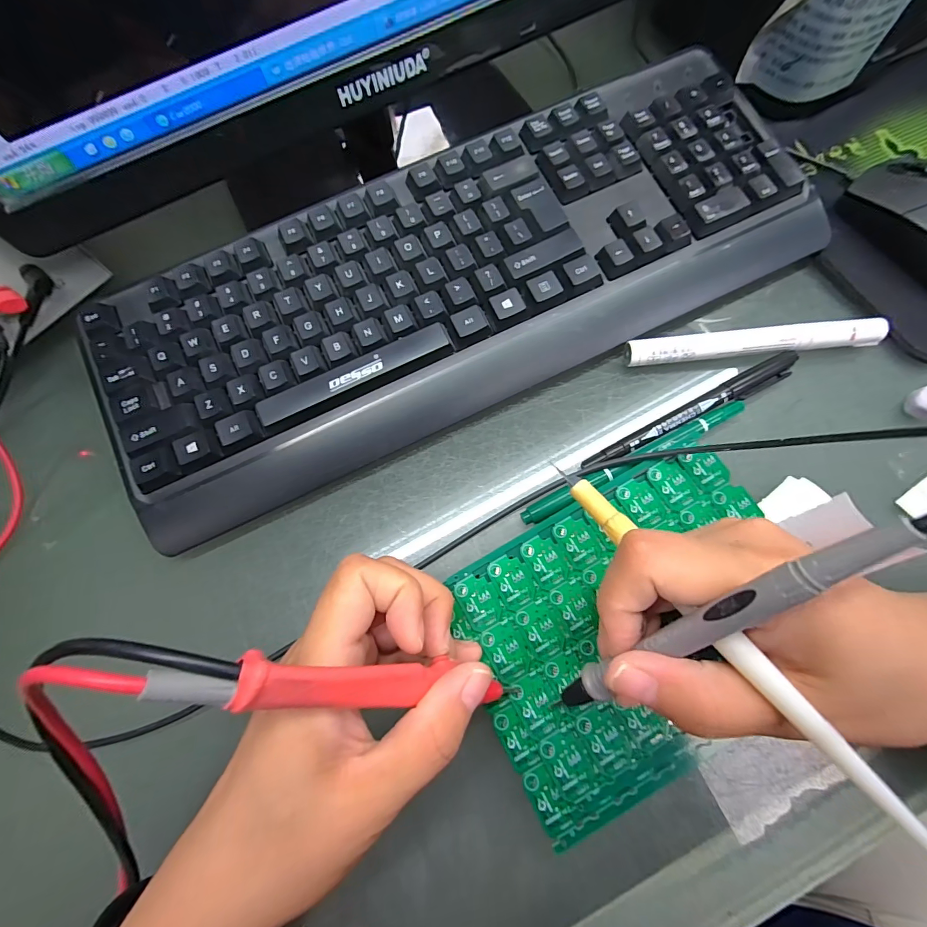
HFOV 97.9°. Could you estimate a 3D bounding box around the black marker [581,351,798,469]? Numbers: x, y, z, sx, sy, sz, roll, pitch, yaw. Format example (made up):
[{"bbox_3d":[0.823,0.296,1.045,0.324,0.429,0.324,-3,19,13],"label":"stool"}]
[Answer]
[{"bbox_3d":[0.130,-0.029,0.229,0.136,0.009,0.013,-27,74,-4],"label":"black marker"}]

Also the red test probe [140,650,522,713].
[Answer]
[{"bbox_3d":[-0.024,0.075,0.139,0.009,0.145,0.013,3,70,44],"label":"red test probe"}]

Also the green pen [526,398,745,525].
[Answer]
[{"bbox_3d":[0.096,-0.003,0.220,0.141,0.010,0.010,-26,74,-4],"label":"green pen"}]

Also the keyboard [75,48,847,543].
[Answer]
[{"bbox_3d":[-0.002,-0.112,0.244,0.424,0.041,0.155,-26,78,-7],"label":"keyboard"}]

